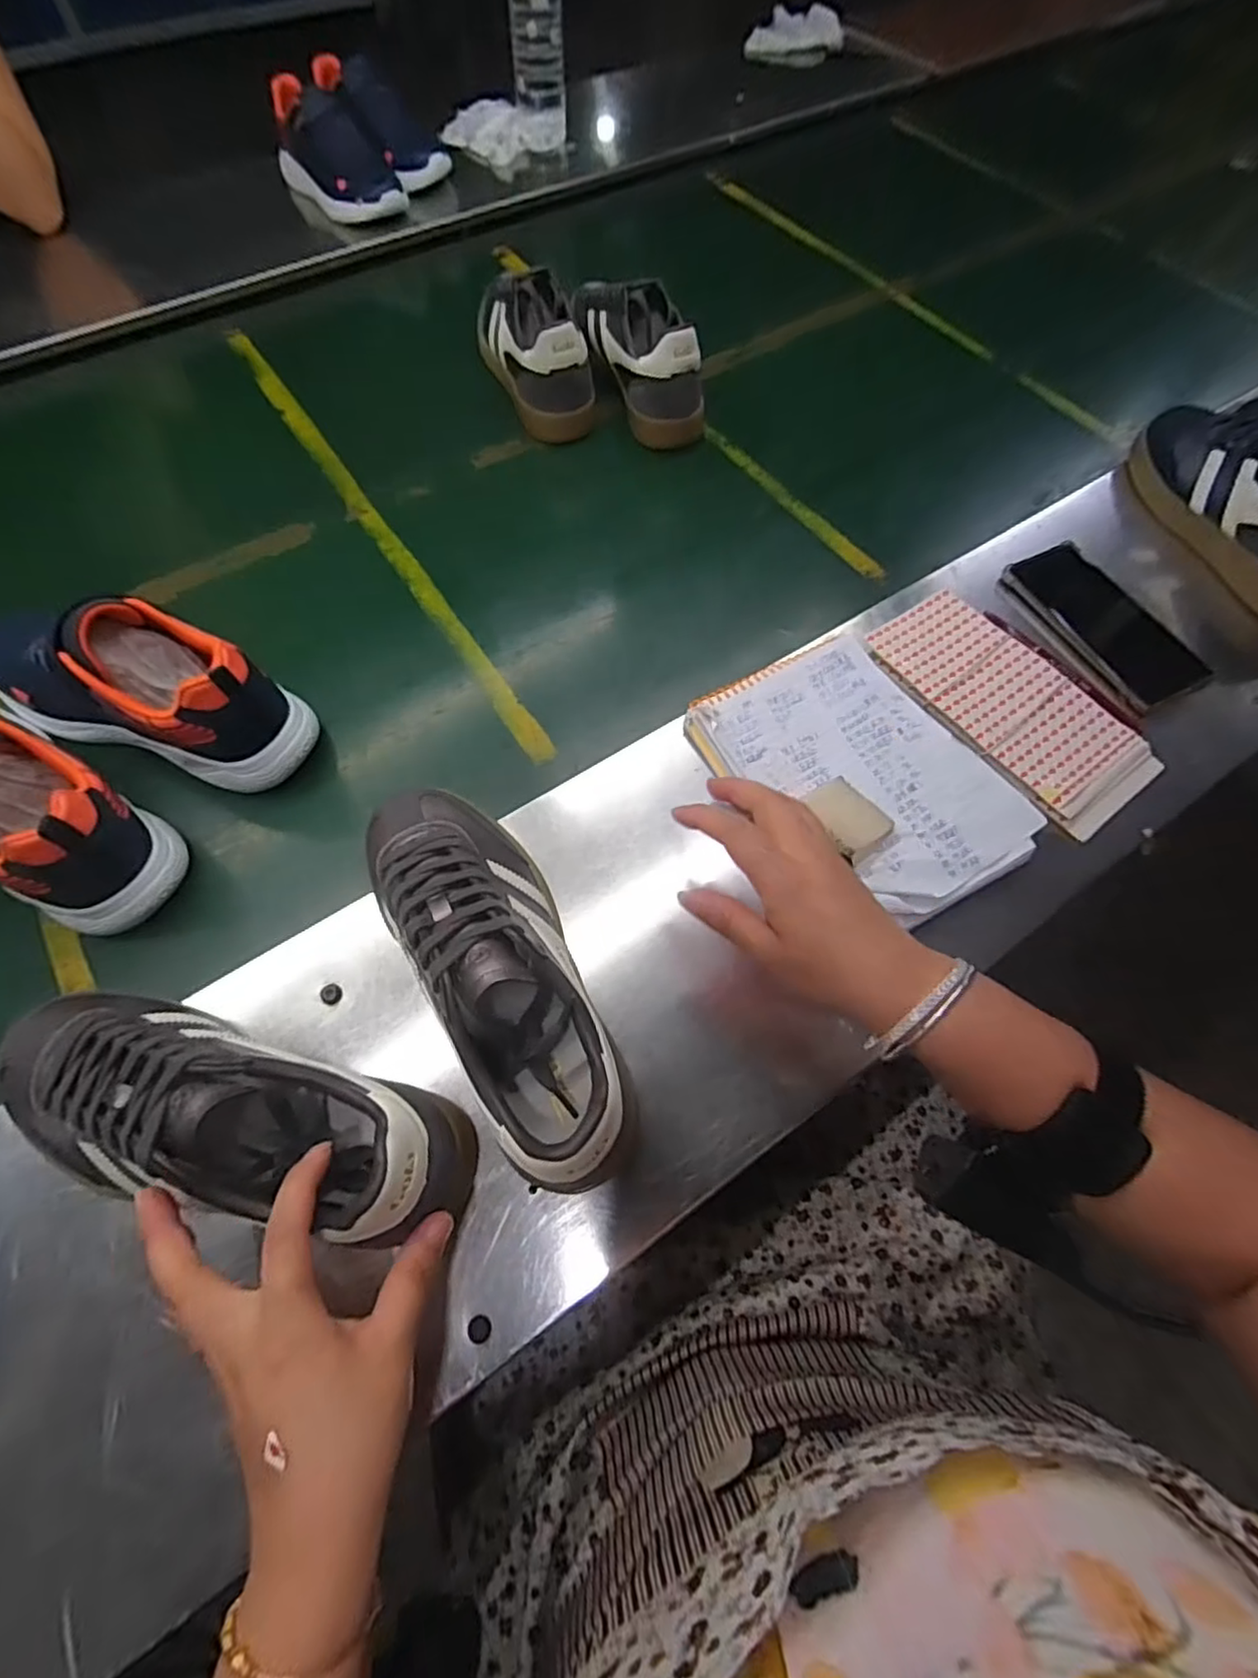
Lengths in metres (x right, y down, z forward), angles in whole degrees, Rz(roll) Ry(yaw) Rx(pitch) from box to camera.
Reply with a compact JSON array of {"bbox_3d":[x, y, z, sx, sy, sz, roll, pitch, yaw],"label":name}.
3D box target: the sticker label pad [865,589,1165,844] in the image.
[{"bbox_3d":[0.285,-0.103,0.488,0.105,0.011,0.208,-32,68,-19],"label":"sticker label pad"}]

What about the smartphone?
[{"bbox_3d":[0.381,-0.174,0.522,0.079,0.021,0.158,-17,64,-13],"label":"smartphone"}]

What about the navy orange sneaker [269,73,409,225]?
[{"bbox_3d":[-0.346,-0.809,0.766,0.084,0.088,0.161,-36,69,-21],"label":"navy orange sneaker"}]

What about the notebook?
[{"bbox_3d":[0.164,-0.048,0.462,0.158,0.024,0.217,-30,67,-18],"label":"notebook"}]

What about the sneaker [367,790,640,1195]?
[{"bbox_3d":[-0.073,0.066,0.361,0.080,0.099,0.244,-22,65,-15],"label":"sneaker"}]

